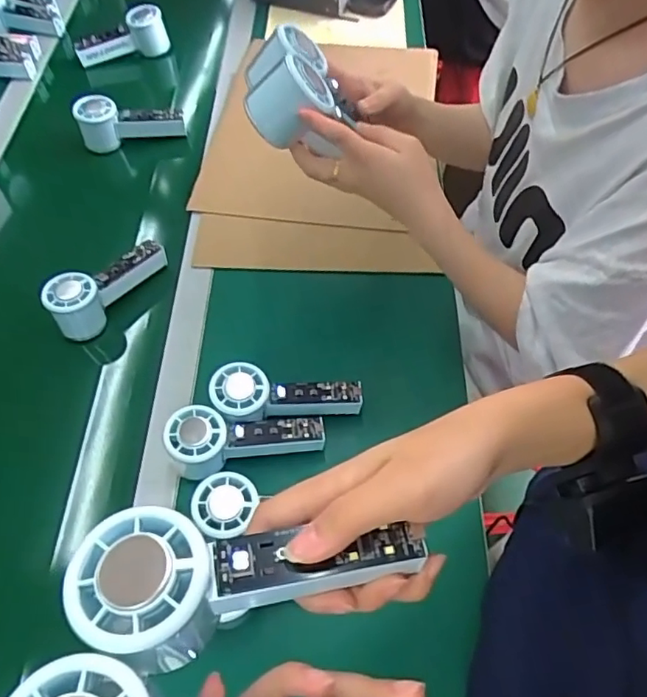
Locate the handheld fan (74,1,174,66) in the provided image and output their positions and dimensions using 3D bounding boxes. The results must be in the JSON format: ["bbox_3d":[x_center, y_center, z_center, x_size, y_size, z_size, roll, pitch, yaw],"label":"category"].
[{"bbox_3d":[-0.325,-0.504,0.933,0.149,0.056,0.051,-27,63,-16],"label":"handheld fan"}]

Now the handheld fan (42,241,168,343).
[{"bbox_3d":[-0.250,-0.076,0.673,0.147,0.054,0.051,-38,67,-21],"label":"handheld fan"}]

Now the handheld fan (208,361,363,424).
[{"bbox_3d":[-0.037,0.050,0.580,0.151,0.033,0.056,5,59,-13],"label":"handheld fan"}]

